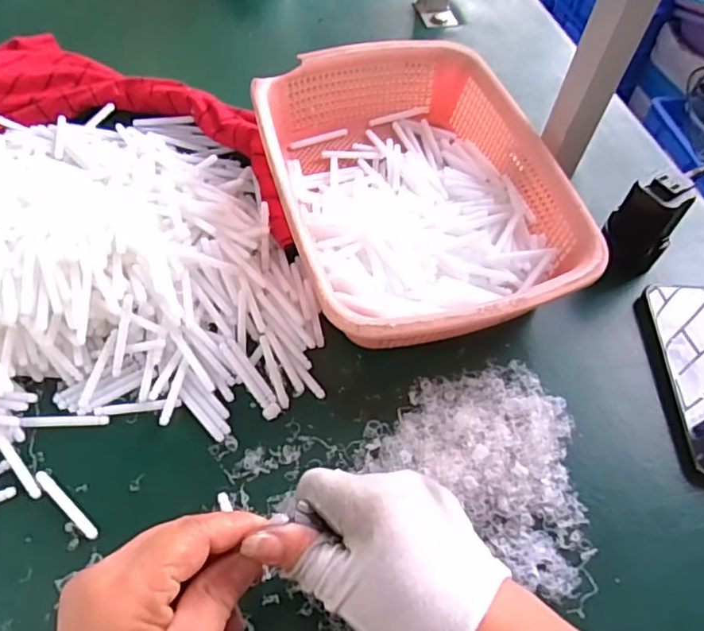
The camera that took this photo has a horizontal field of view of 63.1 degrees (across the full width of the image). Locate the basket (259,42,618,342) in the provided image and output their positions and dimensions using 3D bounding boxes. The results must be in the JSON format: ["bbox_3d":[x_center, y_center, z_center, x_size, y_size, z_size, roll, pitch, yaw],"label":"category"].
[{"bbox_3d":[0.047,-0.100,0.482,0.212,0.080,0.292,-14,58,-12],"label":"basket"}]

